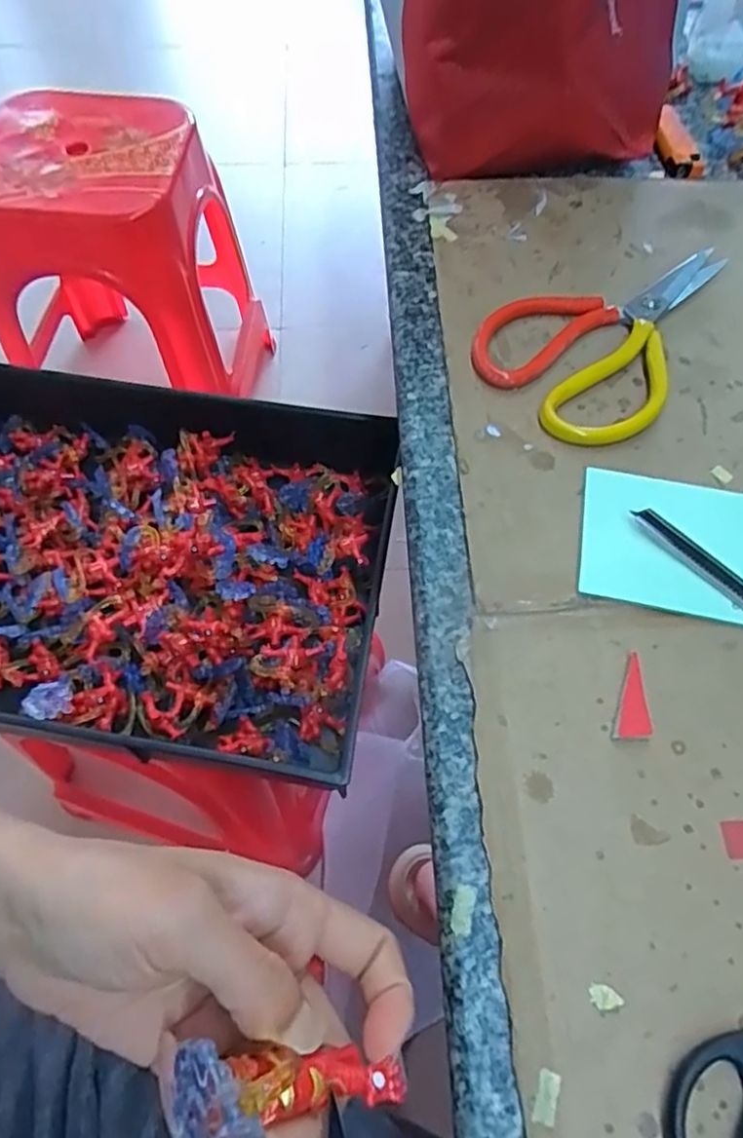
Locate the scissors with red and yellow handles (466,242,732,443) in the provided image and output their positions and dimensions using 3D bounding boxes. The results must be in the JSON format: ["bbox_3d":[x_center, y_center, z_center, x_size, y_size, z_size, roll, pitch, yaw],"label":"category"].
[{"bbox_3d":[0.138,-0.151,0.396,0.109,0.011,0.179,31,65,15],"label":"scissors with red and yellow handles"}]

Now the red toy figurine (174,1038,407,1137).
[{"bbox_3d":[-0.020,0.138,0.171,0.057,0.024,0.029,2,59,-20],"label":"red toy figurine"}]

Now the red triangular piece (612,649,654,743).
[{"bbox_3d":[0.119,0.058,0.292,0.015,0.004,0.039,18,63,9],"label":"red triangular piece"}]

